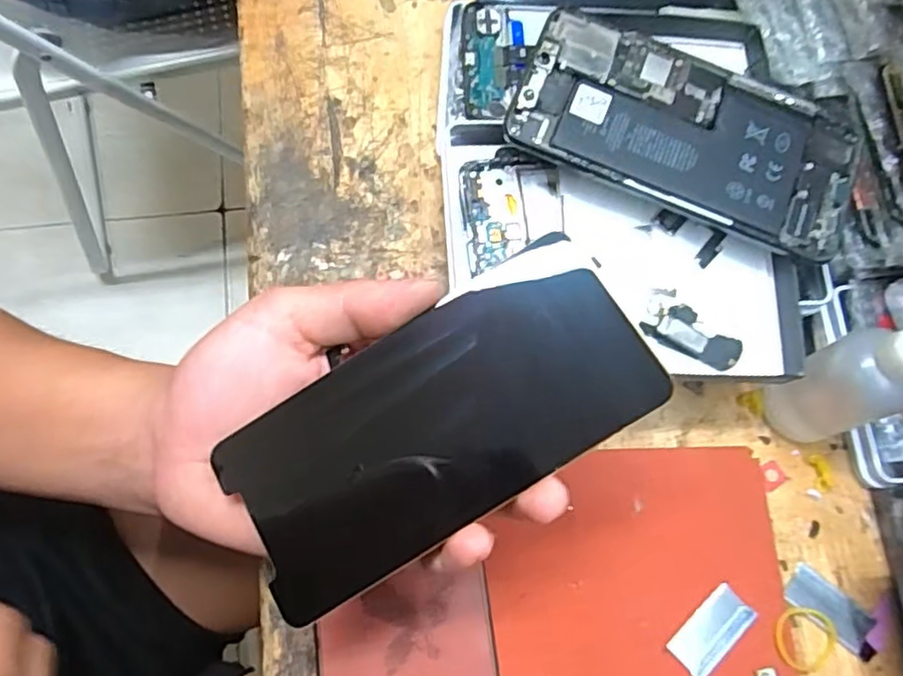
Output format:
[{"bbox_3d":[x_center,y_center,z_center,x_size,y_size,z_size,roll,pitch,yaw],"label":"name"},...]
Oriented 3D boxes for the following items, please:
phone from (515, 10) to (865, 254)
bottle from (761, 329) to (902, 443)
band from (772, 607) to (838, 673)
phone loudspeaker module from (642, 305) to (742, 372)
[{"bbox_3d":[0.106,-0.093,0.294,0.152,0.005,0.074,22,78,1],"label":"phone"},{"bbox_3d":[0.167,0.015,0.262,0.030,0.114,0.034,-2,72,-5],"label":"bottle"},{"bbox_3d":[0.154,0.132,0.285,0.031,0.004,0.026,3,73,-12],"label":"band"},{"bbox_3d":[0.106,-0.002,0.286,0.045,0.009,0.020,22,72,3],"label":"phone loudspeaker module"}]

